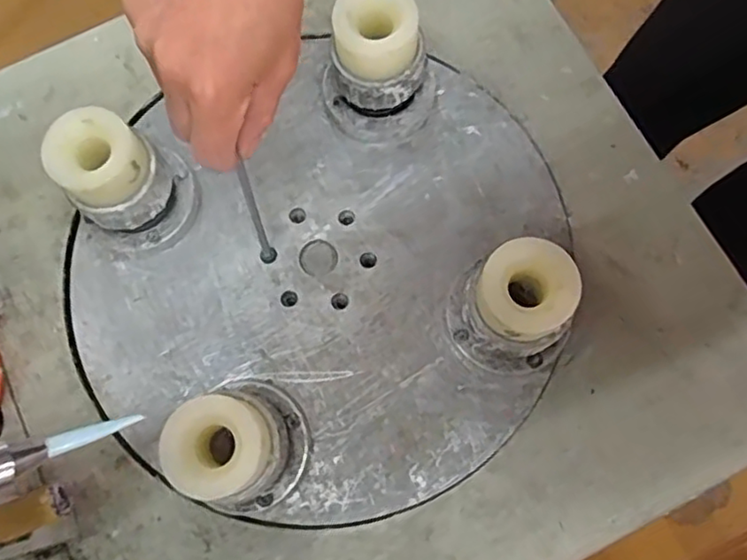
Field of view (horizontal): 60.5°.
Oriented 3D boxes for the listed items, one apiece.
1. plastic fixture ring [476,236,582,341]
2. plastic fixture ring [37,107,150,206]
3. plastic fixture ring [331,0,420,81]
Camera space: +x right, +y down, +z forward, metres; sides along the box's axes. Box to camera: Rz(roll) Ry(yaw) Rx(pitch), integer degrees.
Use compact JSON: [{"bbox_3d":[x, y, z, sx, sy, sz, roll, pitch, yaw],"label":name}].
[{"bbox_3d":[0.085,0.006,0.356,0.051,0.029,0.053,-1,75,2],"label":"plastic fixture ring"},{"bbox_3d":[-0.166,-0.073,0.383,0.051,0.027,0.051,-1,75,2],"label":"plastic fixture ring"},{"bbox_3d":[0.001,-0.156,0.400,0.051,0.029,0.050,-1,75,2],"label":"plastic fixture ring"}]

